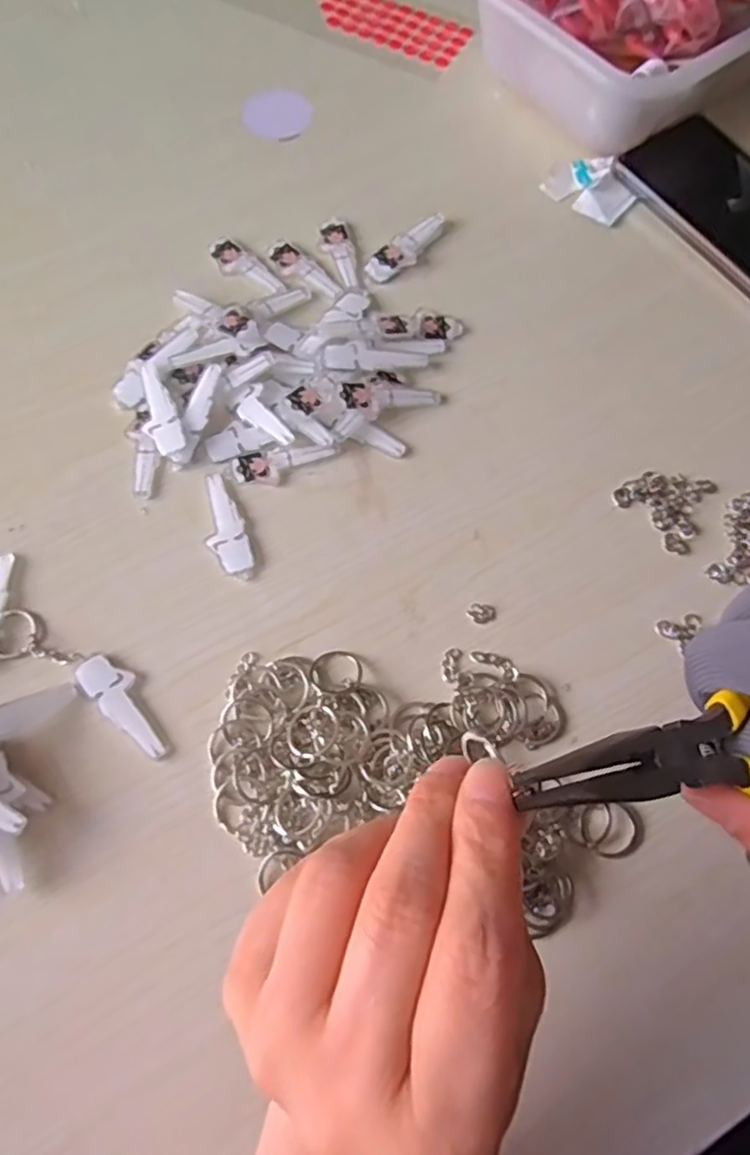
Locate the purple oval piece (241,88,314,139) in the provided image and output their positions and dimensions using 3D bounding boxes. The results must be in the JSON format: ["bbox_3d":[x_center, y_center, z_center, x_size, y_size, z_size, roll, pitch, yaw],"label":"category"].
[{"bbox_3d":[-0.068,-0.325,0.463,0.047,0.004,0.049,-13,70,-5],"label":"purple oval piece"}]

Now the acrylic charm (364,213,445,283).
[{"bbox_3d":[0.021,-0.204,0.413,0.061,0.007,0.021,-36,74,-13],"label":"acrylic charm"}]

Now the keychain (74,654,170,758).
[{"bbox_3d":[-0.116,0.059,0.311,0.058,0.004,0.019,42,75,14],"label":"keychain"}]

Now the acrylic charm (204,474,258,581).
[{"bbox_3d":[-0.078,-0.027,0.345,0.020,0.004,0.062,-19,71,-7],"label":"acrylic charm"}]

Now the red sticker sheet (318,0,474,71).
[{"bbox_3d":[0.009,-0.419,0.500,0.128,0.006,0.049,30,72,10],"label":"red sticker sheet"}]

